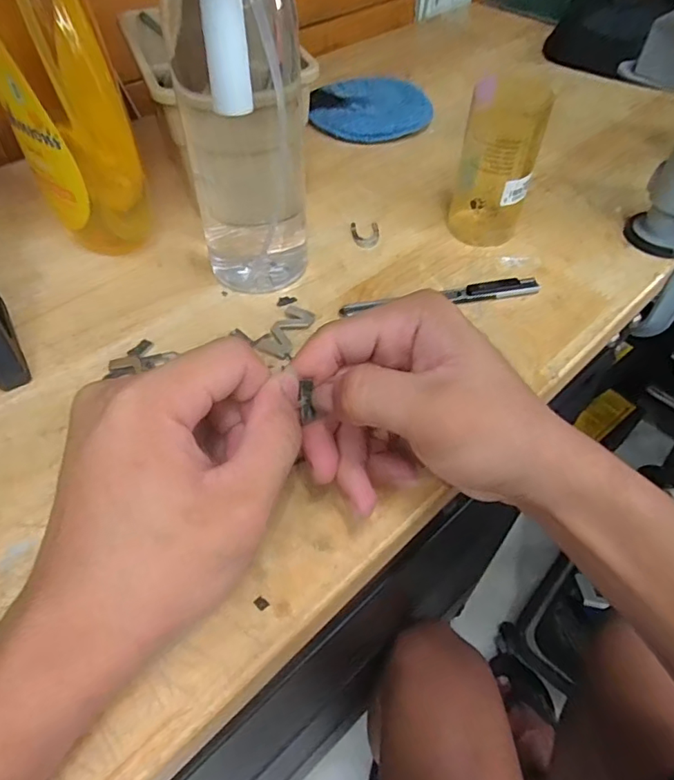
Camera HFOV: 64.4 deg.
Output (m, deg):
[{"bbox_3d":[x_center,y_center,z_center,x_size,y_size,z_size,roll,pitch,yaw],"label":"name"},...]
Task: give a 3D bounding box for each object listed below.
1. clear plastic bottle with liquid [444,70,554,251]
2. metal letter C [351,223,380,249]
[{"bbox_3d":[0.111,-0.156,0.375,0.052,0.099,0.043,17,54,11],"label":"clear plastic bottle with liquid"},{"bbox_3d":[0.022,-0.117,0.403,0.021,0.004,0.027,-1,53,-3],"label":"metal letter C"}]

